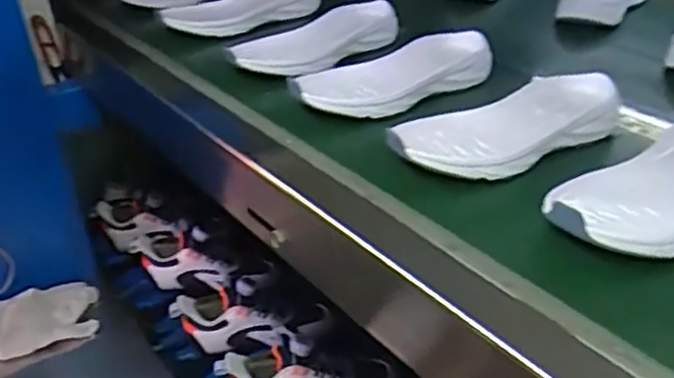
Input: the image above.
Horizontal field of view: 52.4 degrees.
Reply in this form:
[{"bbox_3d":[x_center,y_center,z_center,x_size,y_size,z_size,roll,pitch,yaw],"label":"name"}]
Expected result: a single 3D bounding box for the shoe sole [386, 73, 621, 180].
[{"bbox_3d":[0.139,-0.052,0.567,0.203,0.033,0.085,-18,34,-21],"label":"shoe sole"}]

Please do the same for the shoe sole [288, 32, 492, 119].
[{"bbox_3d":[0.056,-0.110,0.666,0.203,0.031,0.088,-17,33,-21],"label":"shoe sole"}]

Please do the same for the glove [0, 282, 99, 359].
[{"bbox_3d":[-0.425,0.181,0.943,0.184,0.047,0.090,-19,34,-22],"label":"glove"}]

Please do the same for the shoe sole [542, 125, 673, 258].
[{"bbox_3d":[0.232,-0.007,0.477,0.198,0.028,0.087,-25,37,-31],"label":"shoe sole"}]

